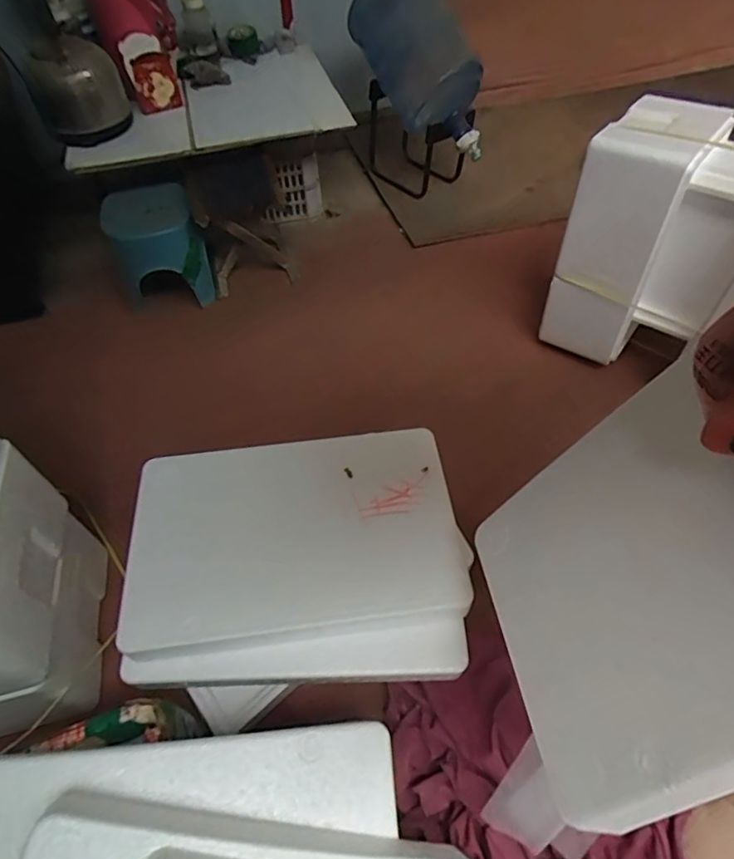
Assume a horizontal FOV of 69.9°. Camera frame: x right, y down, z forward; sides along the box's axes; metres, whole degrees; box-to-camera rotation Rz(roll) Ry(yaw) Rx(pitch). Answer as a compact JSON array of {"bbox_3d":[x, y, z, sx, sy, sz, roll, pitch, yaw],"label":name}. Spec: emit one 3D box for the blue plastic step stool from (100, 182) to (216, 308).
[{"bbox_3d":[-0.526,-0.464,1.358,0.205,0.248,0.188,-15,55,-9],"label":"blue plastic step stool"}]

